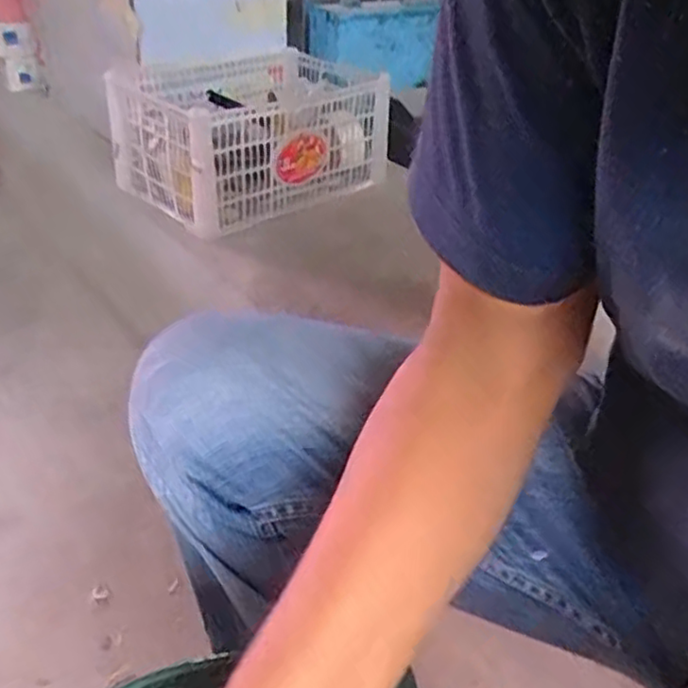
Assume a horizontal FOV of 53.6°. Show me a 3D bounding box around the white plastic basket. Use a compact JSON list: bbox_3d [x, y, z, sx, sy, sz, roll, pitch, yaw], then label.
[{"bbox_3d":[-0.184,-0.406,1.269,0.464,0.175,0.360,-24,45,-35],"label":"white plastic basket"}]

